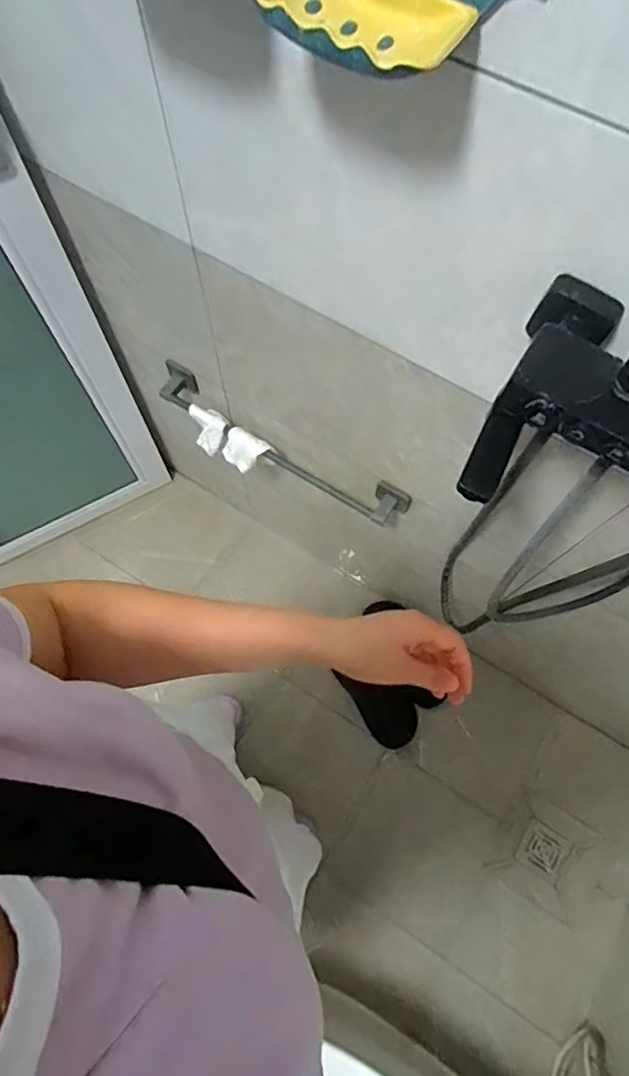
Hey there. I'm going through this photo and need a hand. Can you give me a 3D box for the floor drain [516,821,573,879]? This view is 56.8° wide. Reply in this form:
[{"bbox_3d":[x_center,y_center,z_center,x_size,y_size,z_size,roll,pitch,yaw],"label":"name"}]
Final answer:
[{"bbox_3d":[0.532,0.725,1.352,0.093,0.006,0.096,28,78,24],"label":"floor drain"}]

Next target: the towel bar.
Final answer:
[{"bbox_3d":[-0.069,-0.160,1.007,0.495,0.075,0.072,32,73,10],"label":"towel bar"}]

